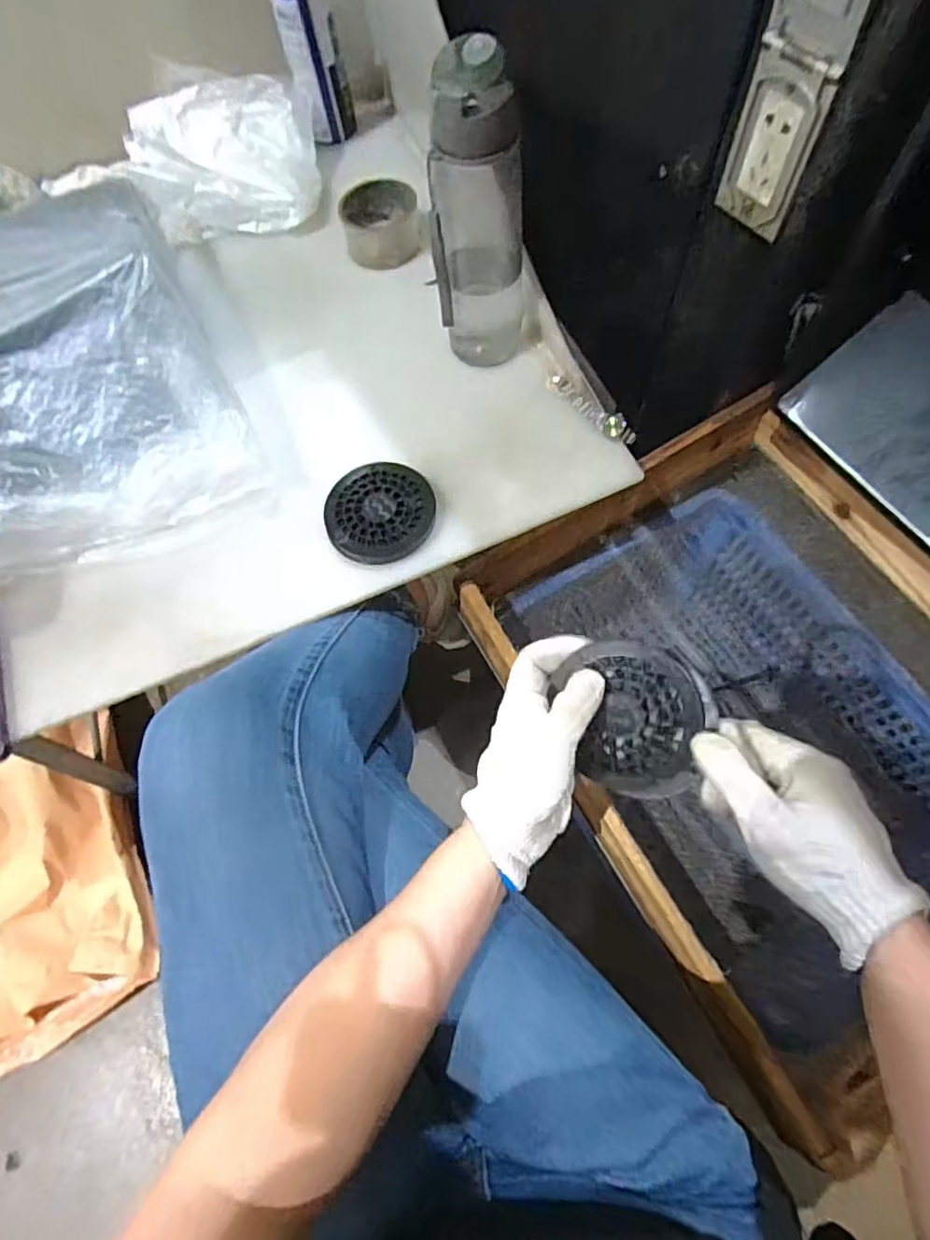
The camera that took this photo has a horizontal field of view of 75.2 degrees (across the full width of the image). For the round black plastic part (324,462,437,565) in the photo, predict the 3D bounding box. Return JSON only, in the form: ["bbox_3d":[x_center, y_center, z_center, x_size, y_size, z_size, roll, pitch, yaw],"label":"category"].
[{"bbox_3d":[-0.075,-0.099,0.543,0.095,0.014,0.098,-1,67,3],"label":"round black plastic part"}]

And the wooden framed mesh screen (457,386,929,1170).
[{"bbox_3d":[0.301,0.078,0.611,0.439,0.158,0.545,-27,68,-8],"label":"wooden framed mesh screen"}]

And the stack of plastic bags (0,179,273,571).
[{"bbox_3d":[-0.395,-0.228,0.570,0.320,0.107,0.363,-23,68,-7],"label":"stack of plastic bags"}]

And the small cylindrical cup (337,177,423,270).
[{"bbox_3d":[-0.092,-0.444,0.685,0.084,0.054,0.090,-1,67,3],"label":"small cylindrical cup"}]

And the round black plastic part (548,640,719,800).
[{"bbox_3d":[0.110,0.065,0.396,0.092,0.018,0.098,11,99,29],"label":"round black plastic part"}]

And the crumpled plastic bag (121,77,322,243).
[{"bbox_3d":[-0.291,-0.543,0.725,0.222,0.089,0.156,-9,67,-1],"label":"crumpled plastic bag"}]

